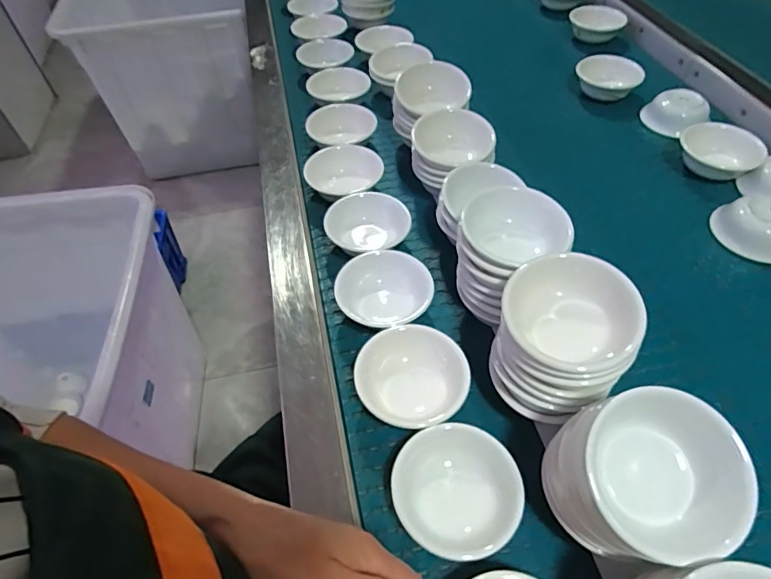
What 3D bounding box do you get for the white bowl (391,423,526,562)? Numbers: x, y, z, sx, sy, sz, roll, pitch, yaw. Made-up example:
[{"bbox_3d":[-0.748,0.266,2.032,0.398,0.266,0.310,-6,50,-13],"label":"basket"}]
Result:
[{"bbox_3d":[0.065,0.179,0.428,0.108,0.044,0.103,-2,41,2],"label":"white bowl"}]

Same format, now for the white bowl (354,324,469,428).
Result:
[{"bbox_3d":[0.030,0.093,0.497,0.110,0.049,0.107,-2,41,2],"label":"white bowl"}]

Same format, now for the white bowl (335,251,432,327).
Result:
[{"bbox_3d":[-0.001,0.008,0.568,0.109,0.056,0.104,-2,41,2],"label":"white bowl"}]

